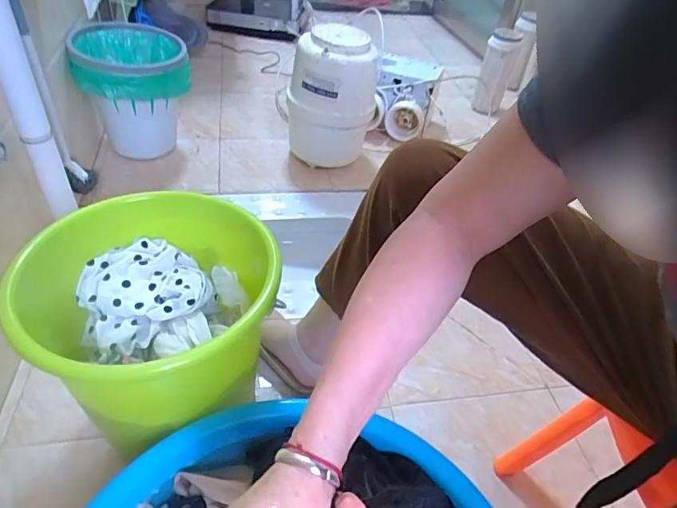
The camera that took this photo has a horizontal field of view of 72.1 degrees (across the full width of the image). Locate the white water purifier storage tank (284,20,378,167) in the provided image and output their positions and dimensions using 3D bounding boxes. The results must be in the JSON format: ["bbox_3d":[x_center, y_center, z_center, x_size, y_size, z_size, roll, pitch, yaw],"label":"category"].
[{"bbox_3d":[-0.019,-0.406,1.272,0.221,0.358,0.203,7,43,0],"label":"white water purifier storage tank"}]

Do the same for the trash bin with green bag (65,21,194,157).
[{"bbox_3d":[-0.524,-0.402,1.237,0.259,0.324,0.279,-10,46,-18],"label":"trash bin with green bag"}]

